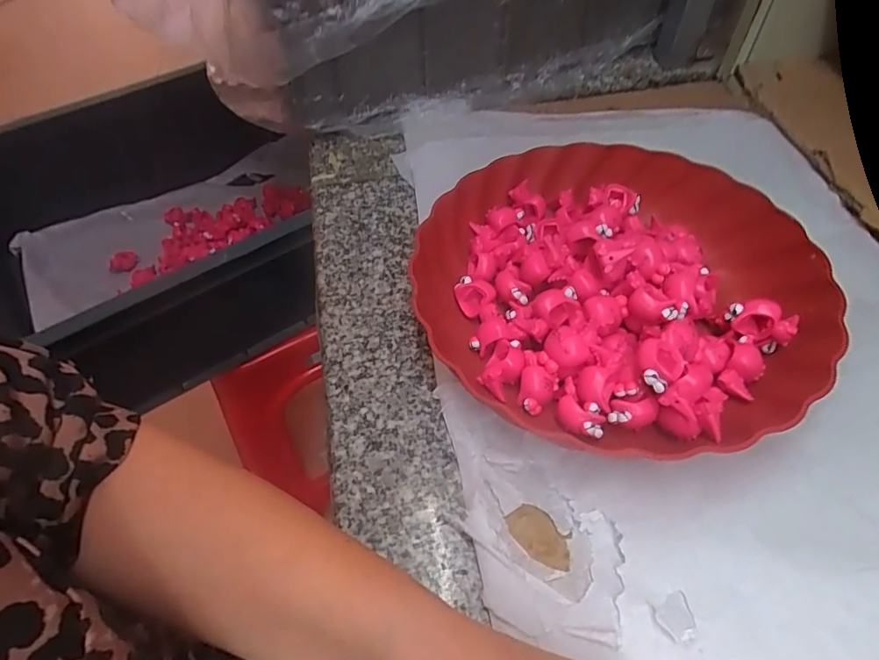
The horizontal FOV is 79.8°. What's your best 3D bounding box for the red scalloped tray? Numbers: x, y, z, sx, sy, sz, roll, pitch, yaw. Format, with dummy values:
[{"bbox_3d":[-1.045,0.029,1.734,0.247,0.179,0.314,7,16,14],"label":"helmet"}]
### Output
[{"bbox_3d":[0.112,-0.036,0.339,0.234,0.054,0.229,26,61,17],"label":"red scalloped tray"}]

